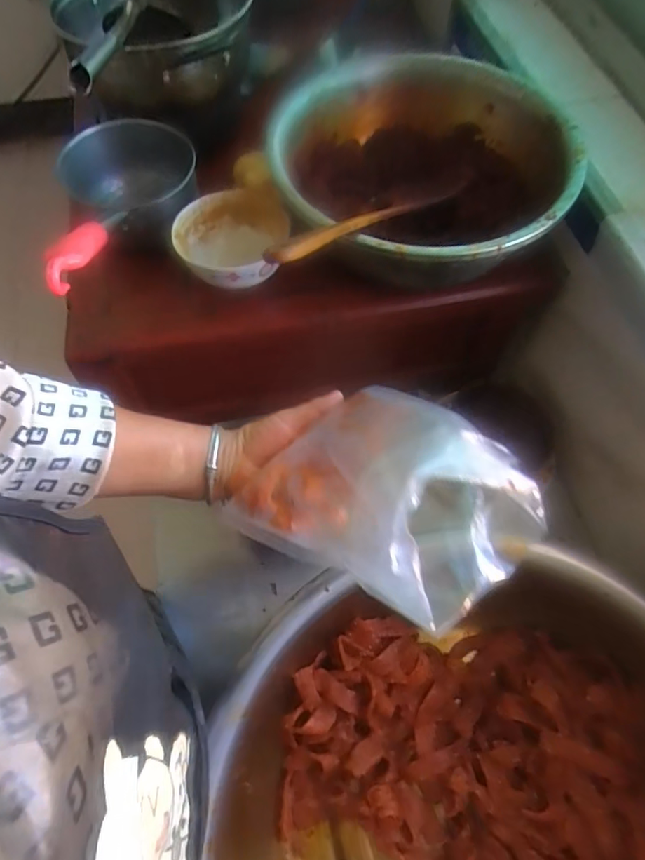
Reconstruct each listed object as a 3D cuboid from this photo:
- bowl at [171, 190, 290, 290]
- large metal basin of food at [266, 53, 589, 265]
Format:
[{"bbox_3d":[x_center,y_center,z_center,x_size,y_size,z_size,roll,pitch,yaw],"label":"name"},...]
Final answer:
[{"bbox_3d":[-0.107,-0.221,0.604,0.118,0.071,0.124,0,63,0],"label":"bowl"},{"bbox_3d":[0.113,-0.294,0.602,0.336,0.107,0.328,0,63,0],"label":"large metal basin of food"}]

